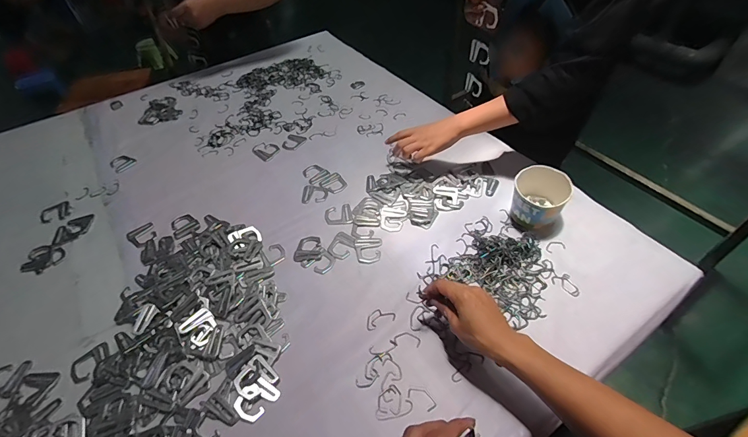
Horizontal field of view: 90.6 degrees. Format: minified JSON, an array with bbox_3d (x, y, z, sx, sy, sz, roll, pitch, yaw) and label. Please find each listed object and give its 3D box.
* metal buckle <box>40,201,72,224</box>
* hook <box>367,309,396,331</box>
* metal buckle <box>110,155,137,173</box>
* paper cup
[{"bbox_3d":[-0.631,-0.013,0.733,0.052,0.004,0.050,-31,52,-21],"label":"metal buckle"},{"bbox_3d":[0.009,0.147,0.551,0.045,0.004,0.026,-20,49,-13],"label":"hook"},{"bbox_3d":[-0.567,-0.126,0.835,0.056,0.004,0.047,34,58,30],"label":"metal buckle"},{"bbox_3d":[0.288,-0.031,0.645,0.093,0.074,0.094,-3,47,3],"label":"paper cup"}]

